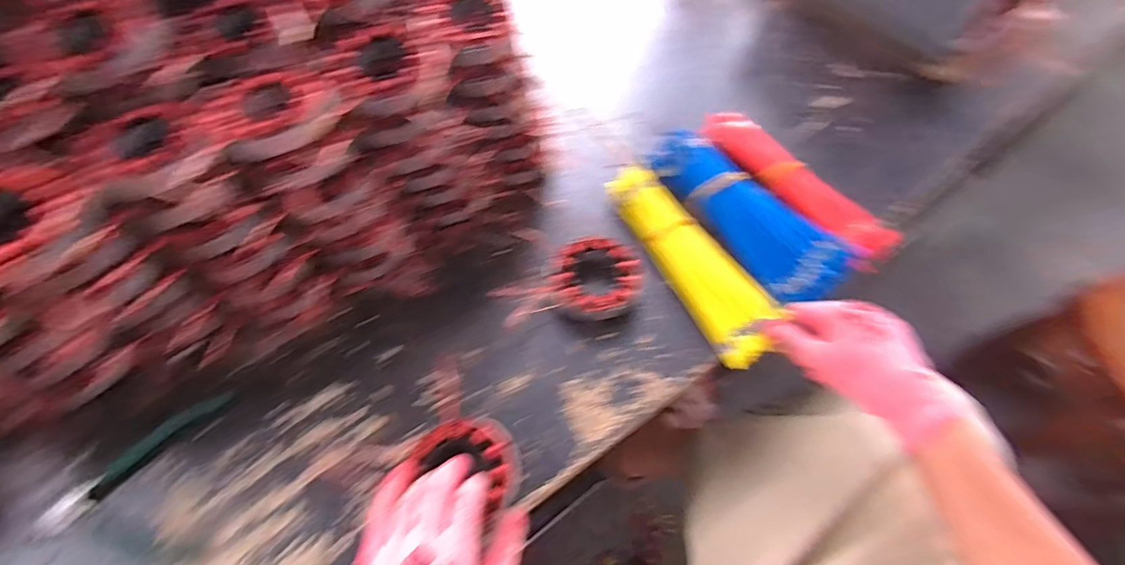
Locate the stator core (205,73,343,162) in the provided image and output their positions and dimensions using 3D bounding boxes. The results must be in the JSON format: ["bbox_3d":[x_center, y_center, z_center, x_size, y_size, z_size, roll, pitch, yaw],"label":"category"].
[{"bbox_3d":[-0.237,-0.141,0.397,0.092,0.022,0.091,-35,66,-20],"label":"stator core"}]

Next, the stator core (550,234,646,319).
[{"bbox_3d":[0.034,-0.007,0.490,0.091,0.022,0.084,0,59,-1],"label":"stator core"}]

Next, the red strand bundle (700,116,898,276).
[{"bbox_3d":[0.272,-0.123,0.566,0.056,0.033,0.261,-28,63,-17],"label":"red strand bundle"}]

